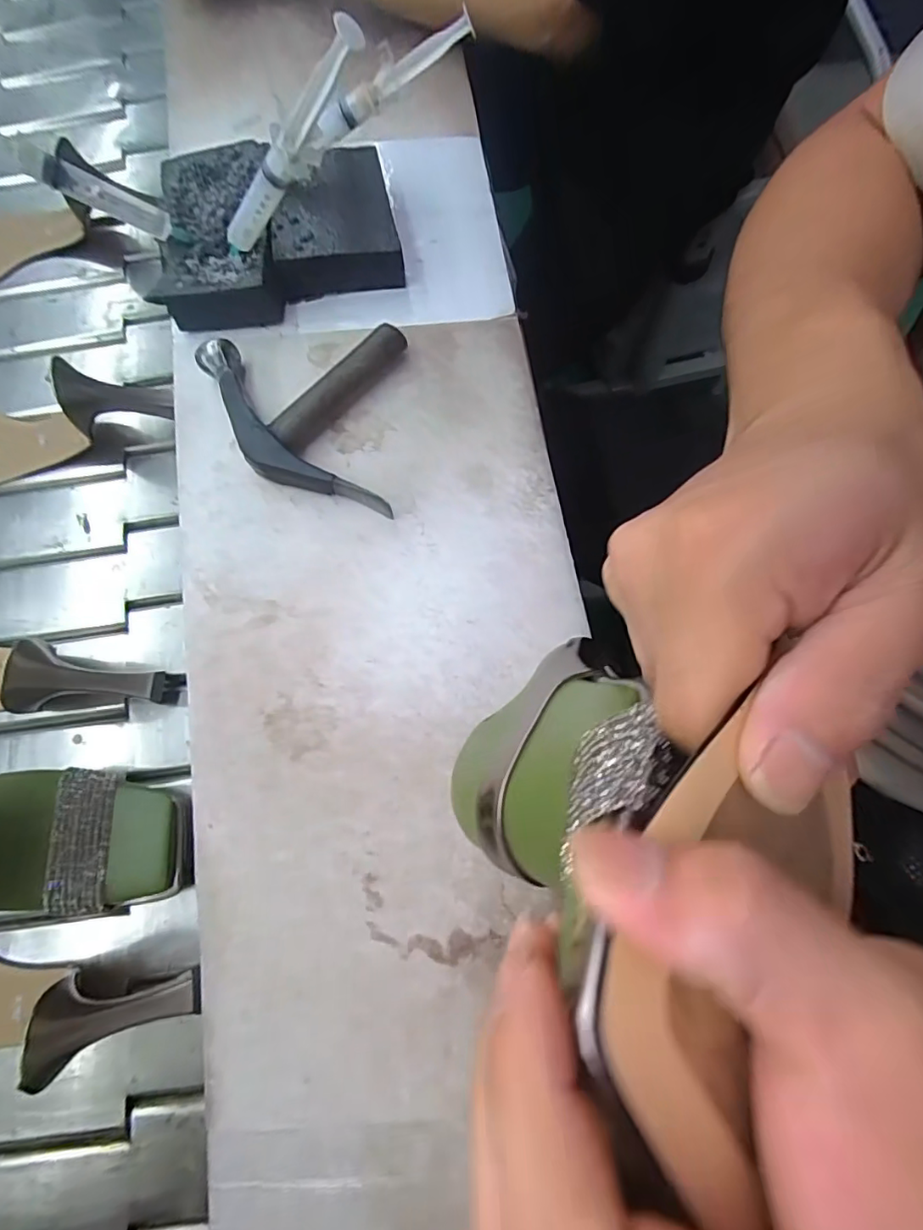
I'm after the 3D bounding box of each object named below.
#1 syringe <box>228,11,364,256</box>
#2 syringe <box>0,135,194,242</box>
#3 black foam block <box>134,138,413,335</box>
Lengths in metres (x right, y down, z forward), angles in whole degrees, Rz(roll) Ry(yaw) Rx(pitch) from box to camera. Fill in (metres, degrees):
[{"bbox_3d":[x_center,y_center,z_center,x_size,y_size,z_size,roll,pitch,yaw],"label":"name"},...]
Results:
[{"bbox_3d":[-0.102,-0.261,0.318,0.021,0.163,0.015,11,72,-40],"label":"syringe"},{"bbox_3d":[-0.254,-0.275,0.330,0.165,0.025,0.016,10,73,-36],"label":"syringe"},{"bbox_3d":[-0.130,-0.276,0.397,0.169,0.036,0.126,-4,77,1],"label":"black foam block"}]

